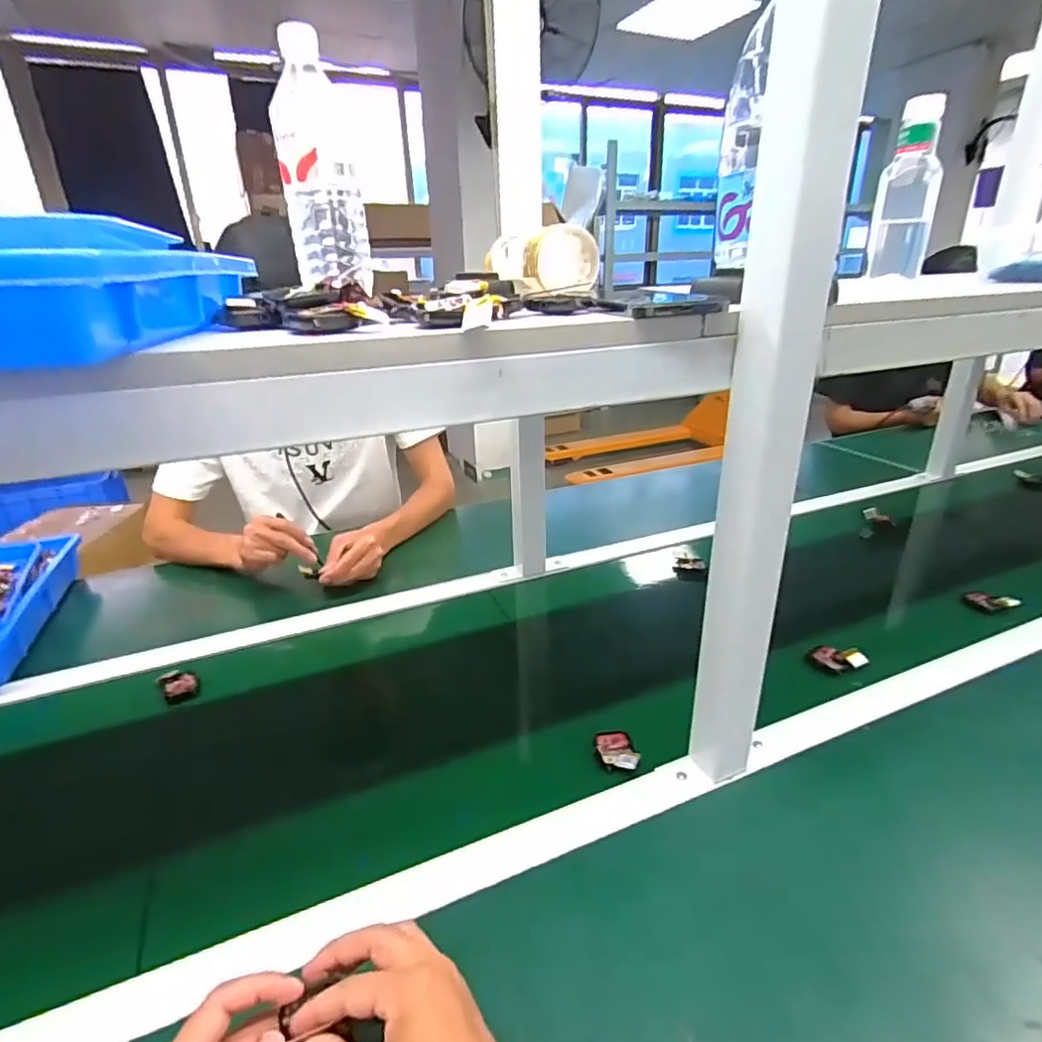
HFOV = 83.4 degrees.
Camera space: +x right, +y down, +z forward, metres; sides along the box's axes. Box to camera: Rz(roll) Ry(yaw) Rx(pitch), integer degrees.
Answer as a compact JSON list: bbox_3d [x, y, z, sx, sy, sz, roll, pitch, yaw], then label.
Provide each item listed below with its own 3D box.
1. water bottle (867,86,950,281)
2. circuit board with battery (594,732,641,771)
[{"bbox_3d":[0.486,-0.415,0.732,0.064,0.192,0.059,12,28,28],"label":"water bottle"},{"bbox_3d":[0.096,0.228,0.586,0.036,0.017,0.059,-4,24,-5],"label":"circuit board with battery"}]

